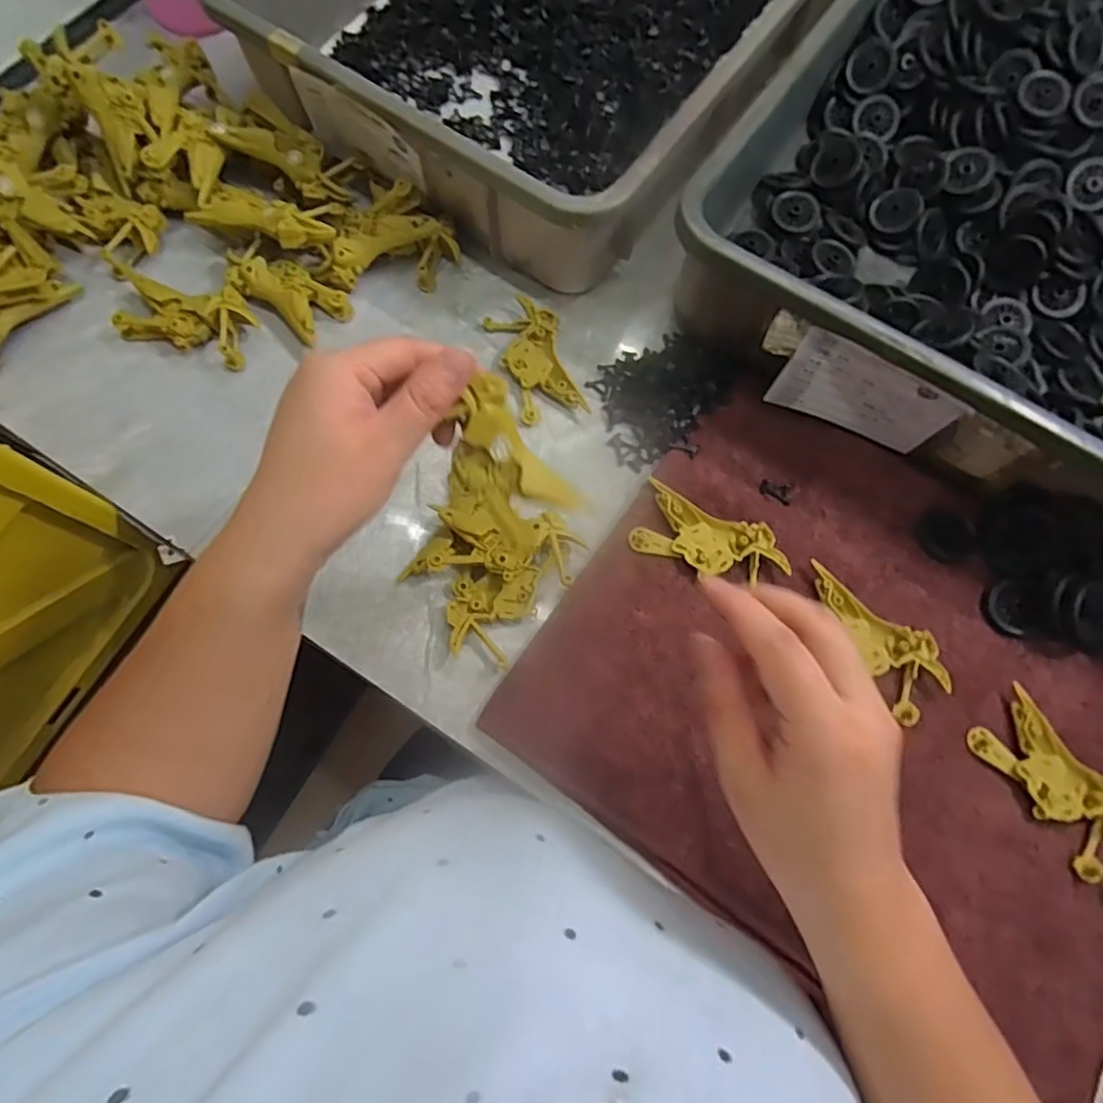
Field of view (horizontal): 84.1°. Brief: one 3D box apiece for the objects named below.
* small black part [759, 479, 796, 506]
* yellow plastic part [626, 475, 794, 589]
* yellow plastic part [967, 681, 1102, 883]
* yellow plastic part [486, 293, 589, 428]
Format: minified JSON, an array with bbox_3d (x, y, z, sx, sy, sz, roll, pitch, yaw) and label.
[{"bbox_3d":[0.156,-0.043,0.423,0.022,0.004,0.017,25,76,7],"label":"small black part"},{"bbox_3d":[0.106,-0.007,0.407,0.099,0.010,0.050,21,76,6],"label":"yellow plastic part"},{"bbox_3d":[0.303,0.137,0.366,0.051,0.011,0.102,-33,77,-8],"label":"yellow plastic part"},{"bbox_3d":[-0.011,-0.140,0.449,0.049,0.011,0.094,-20,75,-5],"label":"yellow plastic part"}]

